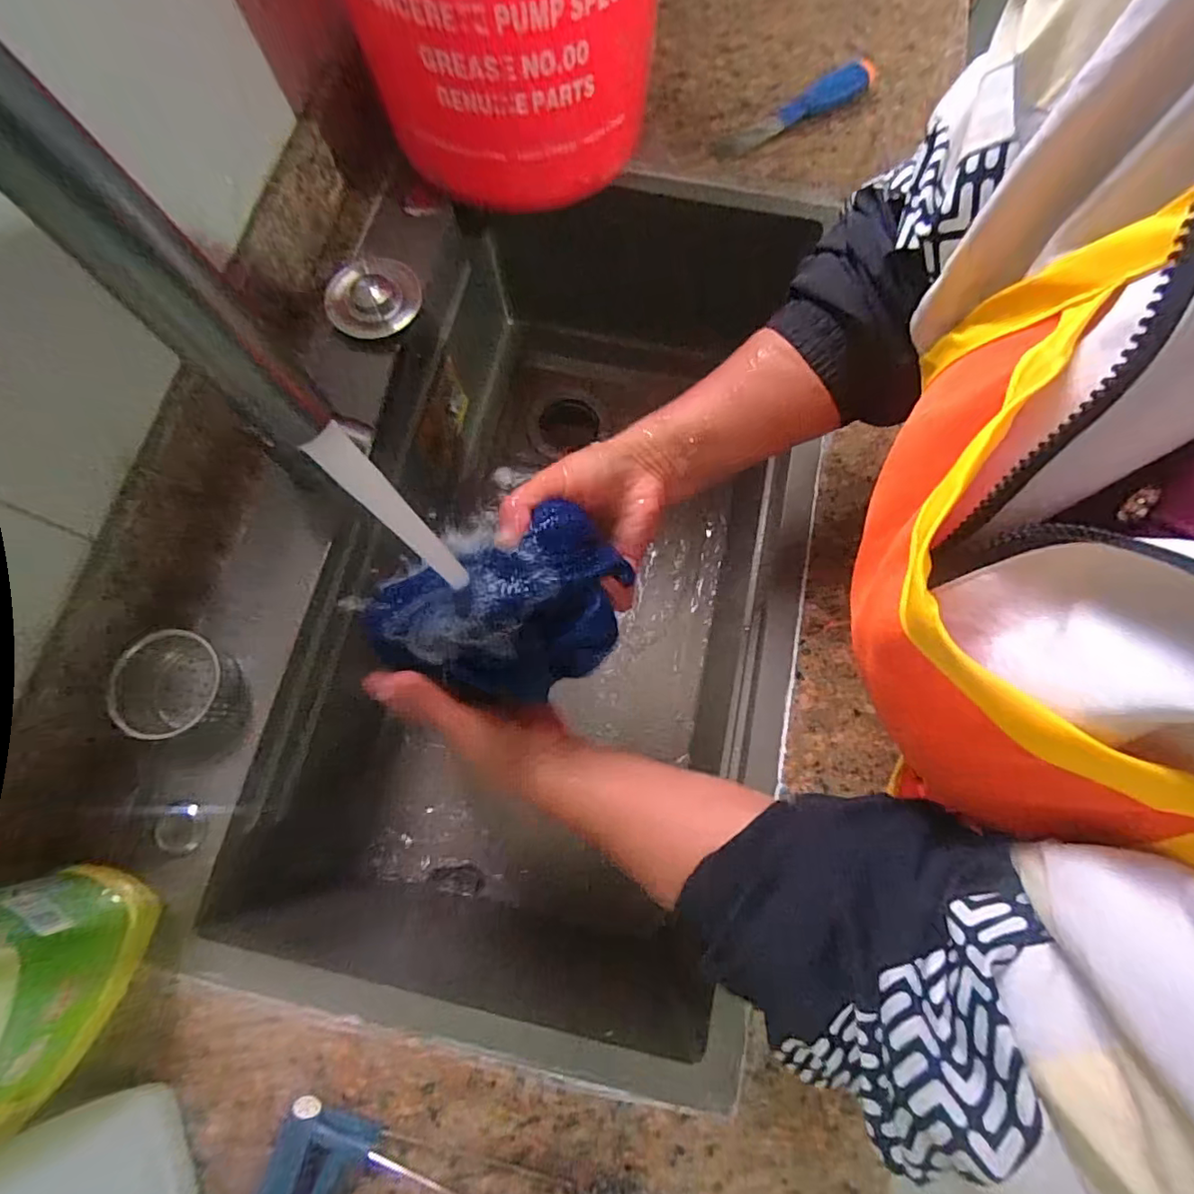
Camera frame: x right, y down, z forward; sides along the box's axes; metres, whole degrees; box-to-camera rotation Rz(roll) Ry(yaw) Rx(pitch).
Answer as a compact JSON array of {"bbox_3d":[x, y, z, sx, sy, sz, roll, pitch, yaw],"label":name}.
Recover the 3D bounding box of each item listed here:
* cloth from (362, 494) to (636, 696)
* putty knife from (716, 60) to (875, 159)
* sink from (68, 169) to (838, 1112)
[{"bbox_3d":[-0.057,0.013,0.322,0.146,0.050,0.089,-21,76,-6],"label":"cloth"},{"bbox_3d":[0.206,-0.493,0.558,0.194,0.019,0.038,-34,78,-9],"label":"putty knife"},{"bbox_3d":[-0.071,-0.032,0.548,0.473,0.246,0.714,8,75,2],"label":"sink"}]

